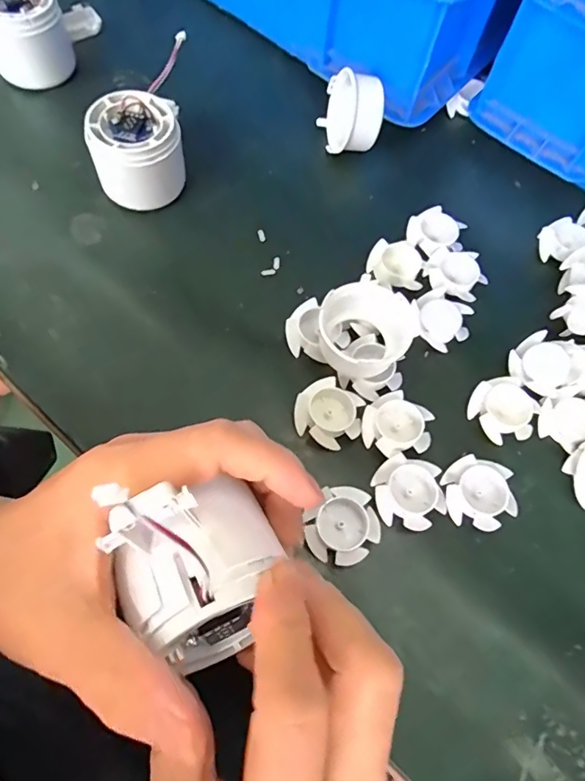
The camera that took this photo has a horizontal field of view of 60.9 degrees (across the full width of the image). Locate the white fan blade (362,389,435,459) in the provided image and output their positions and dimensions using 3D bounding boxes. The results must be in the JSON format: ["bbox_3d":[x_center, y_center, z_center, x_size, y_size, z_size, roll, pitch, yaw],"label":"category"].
[{"bbox_3d":[0.062,0.022,0.295,0.039,0.011,0.038,1,68,-3],"label":"white fan blade"}]

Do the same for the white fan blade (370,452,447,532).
[{"bbox_3d":[0.065,0.057,0.281,0.037,0.011,0.040,1,68,-3],"label":"white fan blade"}]

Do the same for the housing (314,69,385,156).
[{"bbox_3d":[0.044,-0.206,0.372,0.024,0.053,0.054,-5,26,-25],"label":"housing"}]

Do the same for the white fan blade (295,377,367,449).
[{"bbox_3d":[0.022,0.014,0.294,0.039,0.012,0.037,1,68,-3],"label":"white fan blade"}]

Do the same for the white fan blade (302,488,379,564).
[{"bbox_3d":[0.026,0.074,0.271,0.039,0.015,0.038,1,68,-3],"label":"white fan blade"}]

